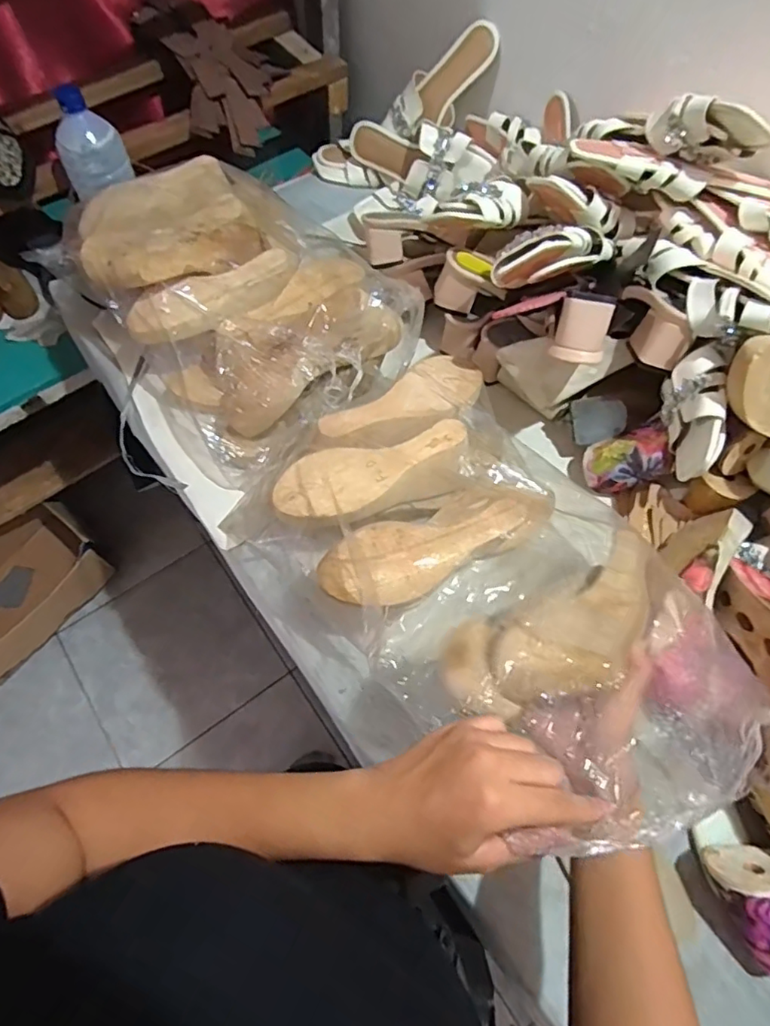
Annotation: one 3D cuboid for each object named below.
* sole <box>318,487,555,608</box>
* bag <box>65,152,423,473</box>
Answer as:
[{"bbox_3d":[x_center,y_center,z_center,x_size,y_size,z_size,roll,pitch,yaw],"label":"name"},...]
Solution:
[{"bbox_3d":[0.053,0.025,0.529,0.227,0.042,0.070,-25,67,-13],"label":"sole"},{"bbox_3d":[-0.170,-0.276,0.696,0.323,0.144,0.447,-36,70,-17],"label":"bag"}]

